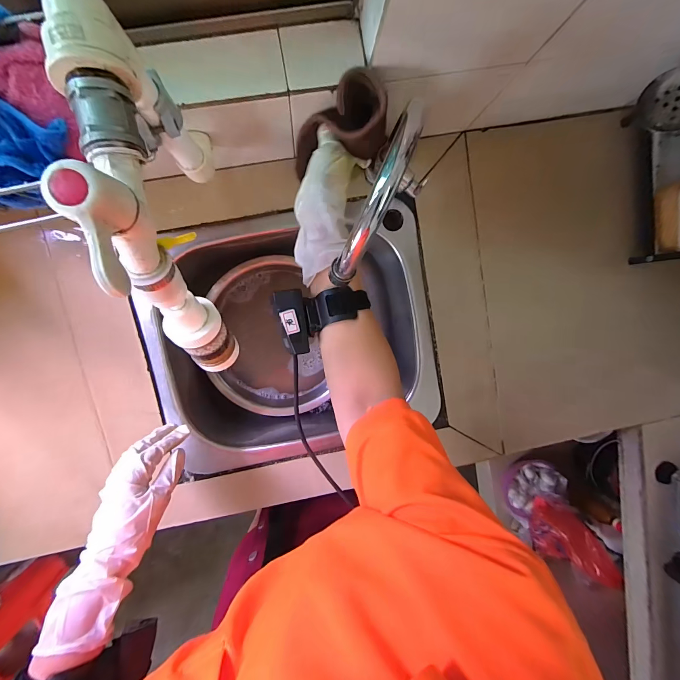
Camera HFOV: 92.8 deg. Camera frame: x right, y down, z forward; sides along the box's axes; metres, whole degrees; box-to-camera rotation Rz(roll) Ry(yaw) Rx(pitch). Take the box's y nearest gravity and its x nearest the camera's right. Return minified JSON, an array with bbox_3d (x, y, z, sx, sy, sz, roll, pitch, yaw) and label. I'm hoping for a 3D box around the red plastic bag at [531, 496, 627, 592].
[{"bbox_3d":[0.665,0.593,0.946,0.145,0.211,0.141,-39,99,1],"label":"red plastic bag"}]

